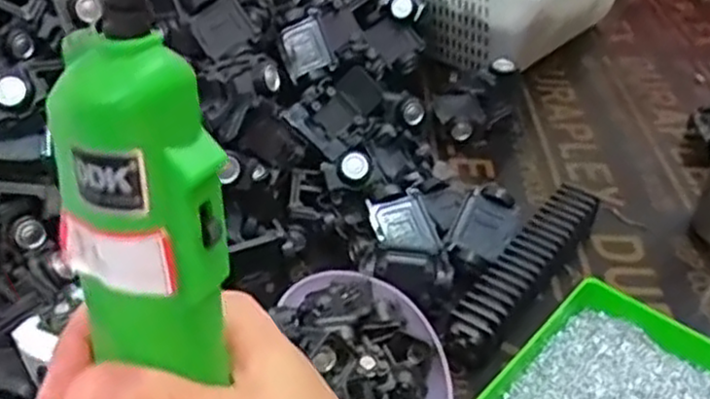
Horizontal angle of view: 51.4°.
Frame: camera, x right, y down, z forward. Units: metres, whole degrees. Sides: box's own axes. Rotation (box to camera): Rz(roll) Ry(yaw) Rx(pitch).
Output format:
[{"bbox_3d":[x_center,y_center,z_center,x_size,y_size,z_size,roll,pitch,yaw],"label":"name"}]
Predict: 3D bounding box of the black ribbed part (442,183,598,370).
[{"bbox_3d":[0.114,0.047,0.494,0.031,0.029,0.177,24,43,27],"label":"black ribbed part"}]

